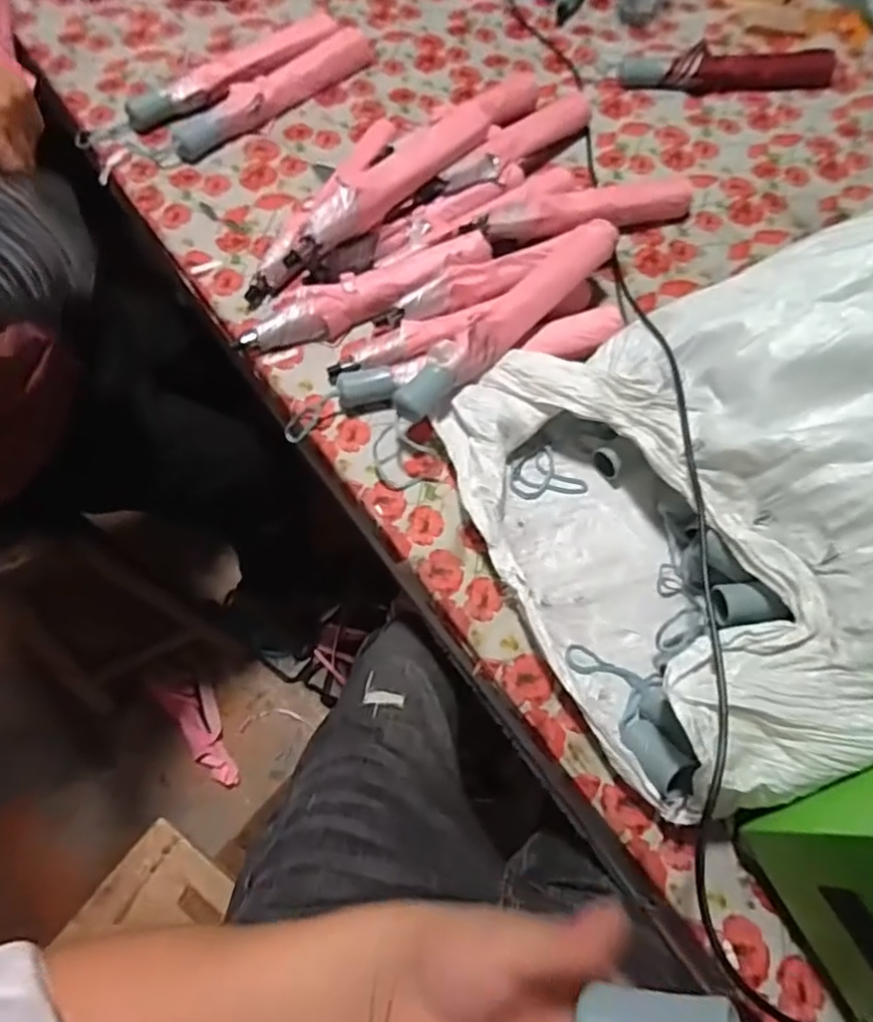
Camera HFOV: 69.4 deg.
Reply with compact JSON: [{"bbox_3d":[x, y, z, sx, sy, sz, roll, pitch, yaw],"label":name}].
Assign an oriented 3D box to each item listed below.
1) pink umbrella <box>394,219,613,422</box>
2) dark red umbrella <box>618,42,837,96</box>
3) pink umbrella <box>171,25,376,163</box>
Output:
[{"bbox_3d":[0.090,-0.226,0.703,0.059,0.047,0.375,41,70,14],"label":"pink umbrella"},{"bbox_3d":[0.451,-0.688,0.979,0.337,0.040,0.057,-5,66,-6],"label":"dark red umbrella"},{"bbox_3d":[-0.222,-0.596,0.894,0.059,0.038,0.354,39,69,13],"label":"pink umbrella"}]

